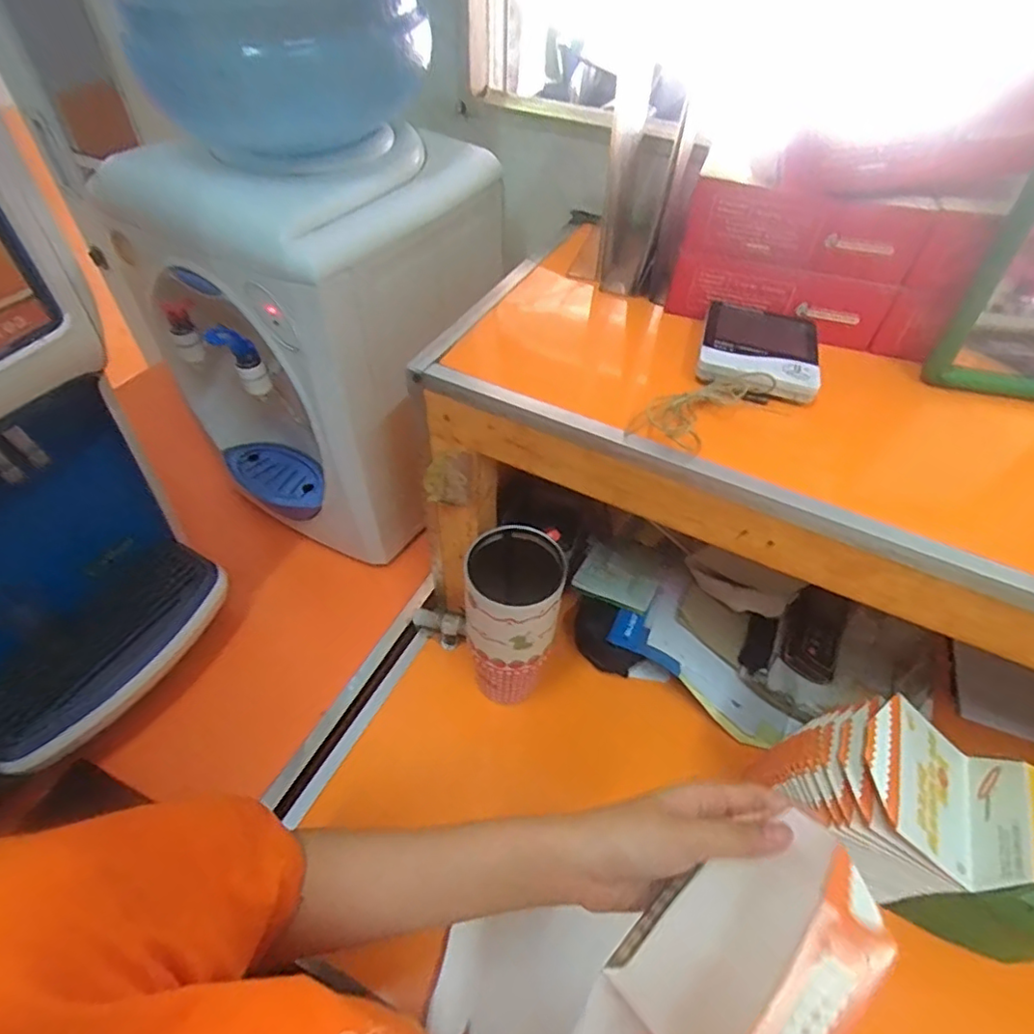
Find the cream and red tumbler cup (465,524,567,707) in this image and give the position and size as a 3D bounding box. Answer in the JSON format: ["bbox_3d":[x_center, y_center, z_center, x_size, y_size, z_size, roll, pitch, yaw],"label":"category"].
[{"bbox_3d":[-0.005,0.111,0.603,0.084,0.212,0.092,0,49,-4],"label":"cream and red tumbler cup"}]

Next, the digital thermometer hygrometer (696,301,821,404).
[{"bbox_3d":[0.199,-0.137,0.488,0.092,0.020,0.100,16,50,10],"label":"digital thermometer hygrometer"}]

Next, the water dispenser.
[{"bbox_3d":[-0.235,-0.215,0.733,0.328,0.410,0.295,23,52,16],"label":"water dispenser"}]

